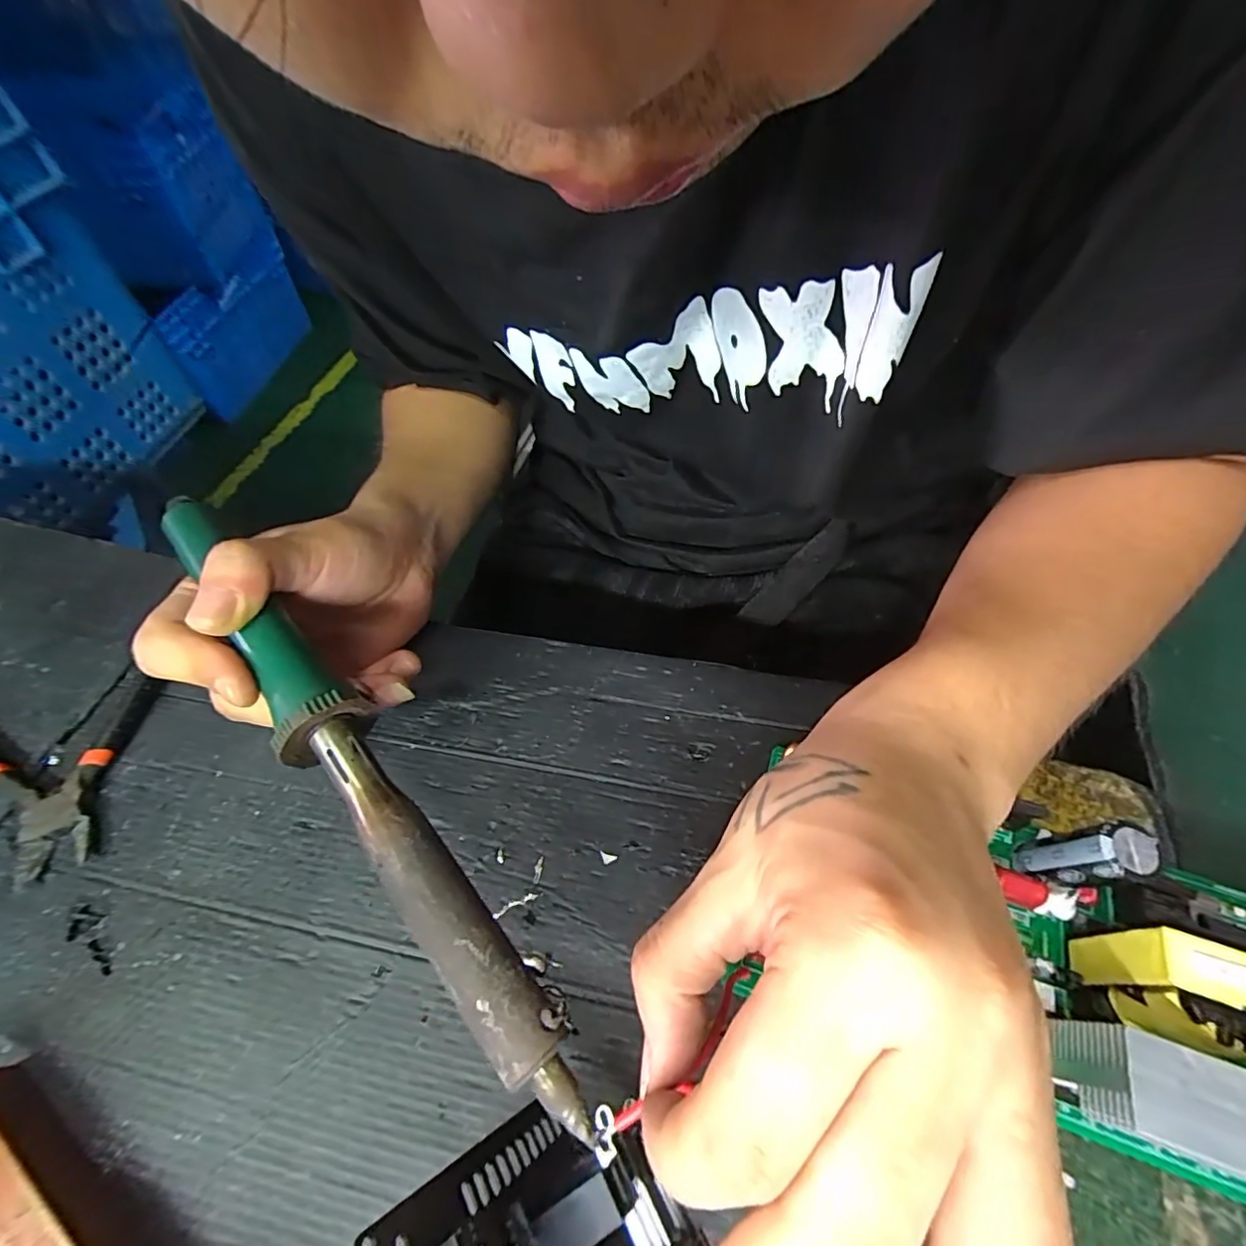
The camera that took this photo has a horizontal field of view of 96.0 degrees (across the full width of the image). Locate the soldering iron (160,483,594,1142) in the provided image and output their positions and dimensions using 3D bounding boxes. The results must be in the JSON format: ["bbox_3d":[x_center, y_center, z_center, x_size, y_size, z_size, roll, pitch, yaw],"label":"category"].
[{"bbox_3d":[-0.095,0.038,0.184,0.025,0.019,0.254,-37,69,-20],"label":"soldering iron"}]

